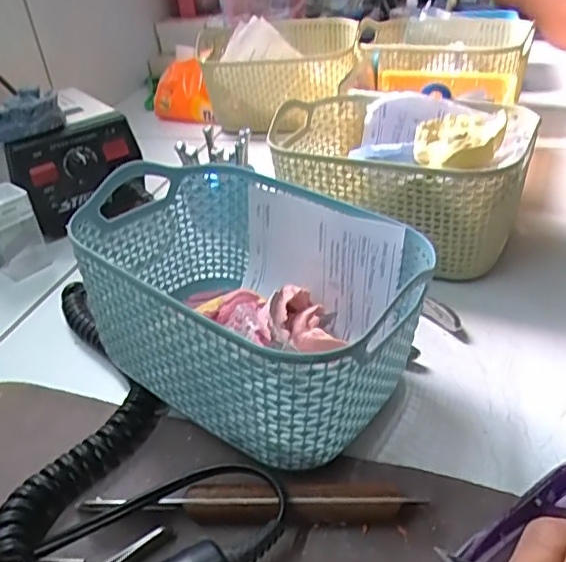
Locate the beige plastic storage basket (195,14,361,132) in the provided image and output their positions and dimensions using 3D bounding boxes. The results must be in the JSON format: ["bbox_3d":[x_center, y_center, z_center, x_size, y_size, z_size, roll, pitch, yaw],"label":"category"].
[{"bbox_3d":[-0.006,-0.230,0.646,0.169,0.088,0.112,-5,34,1],"label":"beige plastic storage basket"}]

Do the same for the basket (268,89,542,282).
[{"bbox_3d":[0.081,-0.069,0.421,0.162,0.095,0.117,11,37,23],"label":"basket"}]

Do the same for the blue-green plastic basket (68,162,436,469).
[{"bbox_3d":[-0.014,0.015,0.305,0.165,0.091,0.114,21,42,34],"label":"blue-green plastic basket"}]

